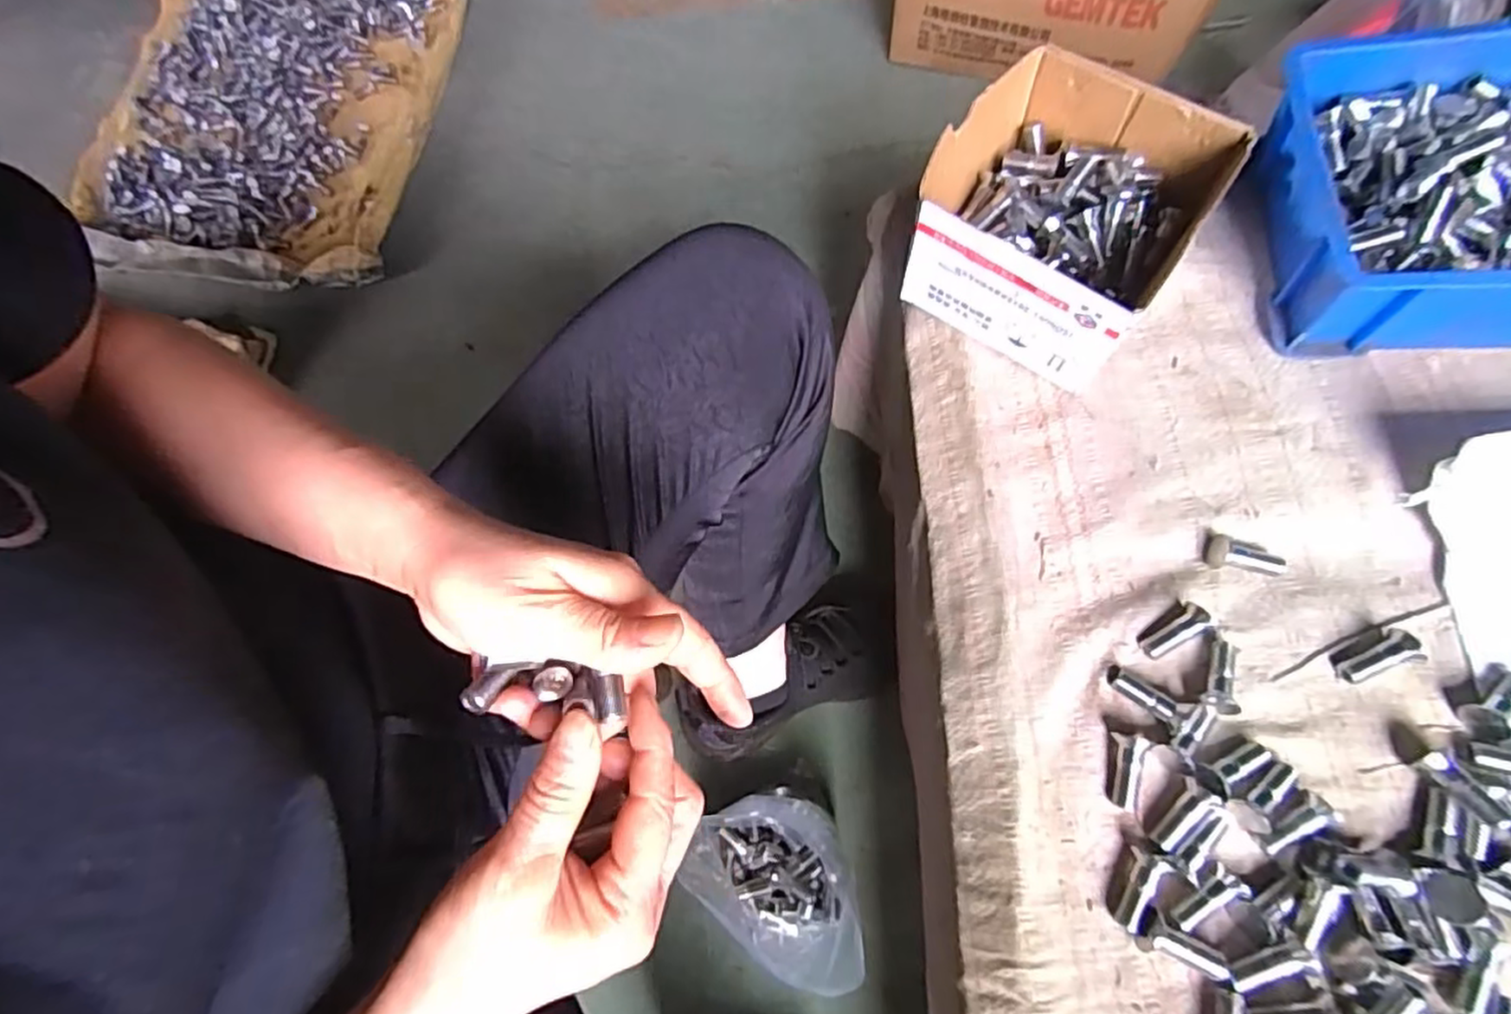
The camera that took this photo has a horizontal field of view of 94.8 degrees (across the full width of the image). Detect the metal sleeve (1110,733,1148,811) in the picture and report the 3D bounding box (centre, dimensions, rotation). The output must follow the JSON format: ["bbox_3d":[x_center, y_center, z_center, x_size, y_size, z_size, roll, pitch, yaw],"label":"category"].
[{"bbox_3d":[0.181,0.129,0.340,0.012,0.013,0.035,9,86,7],"label":"metal sleeve"}]

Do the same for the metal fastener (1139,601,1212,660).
[{"bbox_3d":[0.217,0.065,0.361,0.037,0.010,0.013,-39,69,3],"label":"metal fastener"}]

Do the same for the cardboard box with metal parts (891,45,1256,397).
[{"bbox_3d":[0.179,-0.171,0.420,0.141,0.088,0.147,35,75,15],"label":"cardboard box with metal parts"}]

